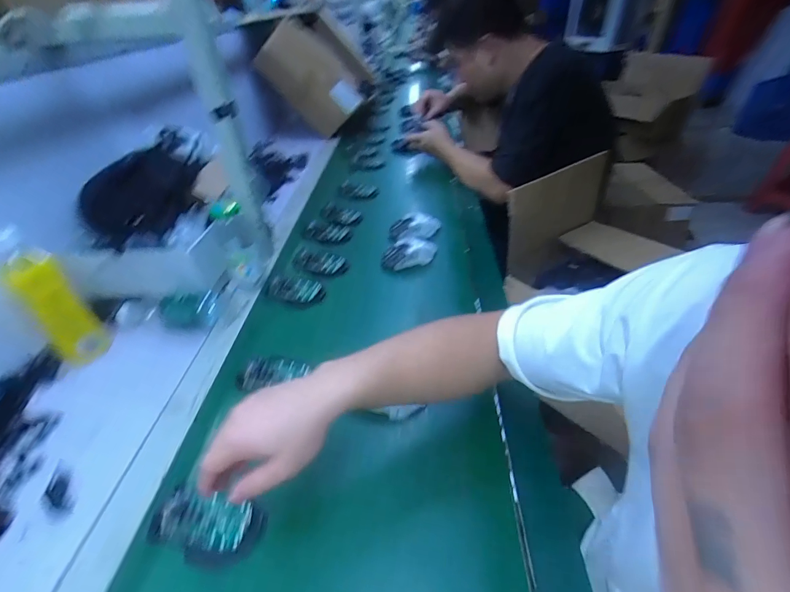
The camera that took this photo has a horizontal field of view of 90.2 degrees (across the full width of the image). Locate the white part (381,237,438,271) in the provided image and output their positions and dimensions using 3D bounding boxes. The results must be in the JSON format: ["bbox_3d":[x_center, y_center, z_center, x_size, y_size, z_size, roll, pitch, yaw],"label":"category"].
[{"bbox_3d":[0.028,-0.088,0.799,0.112,0.033,0.063,-9,39,-17],"label":"white part"}]

